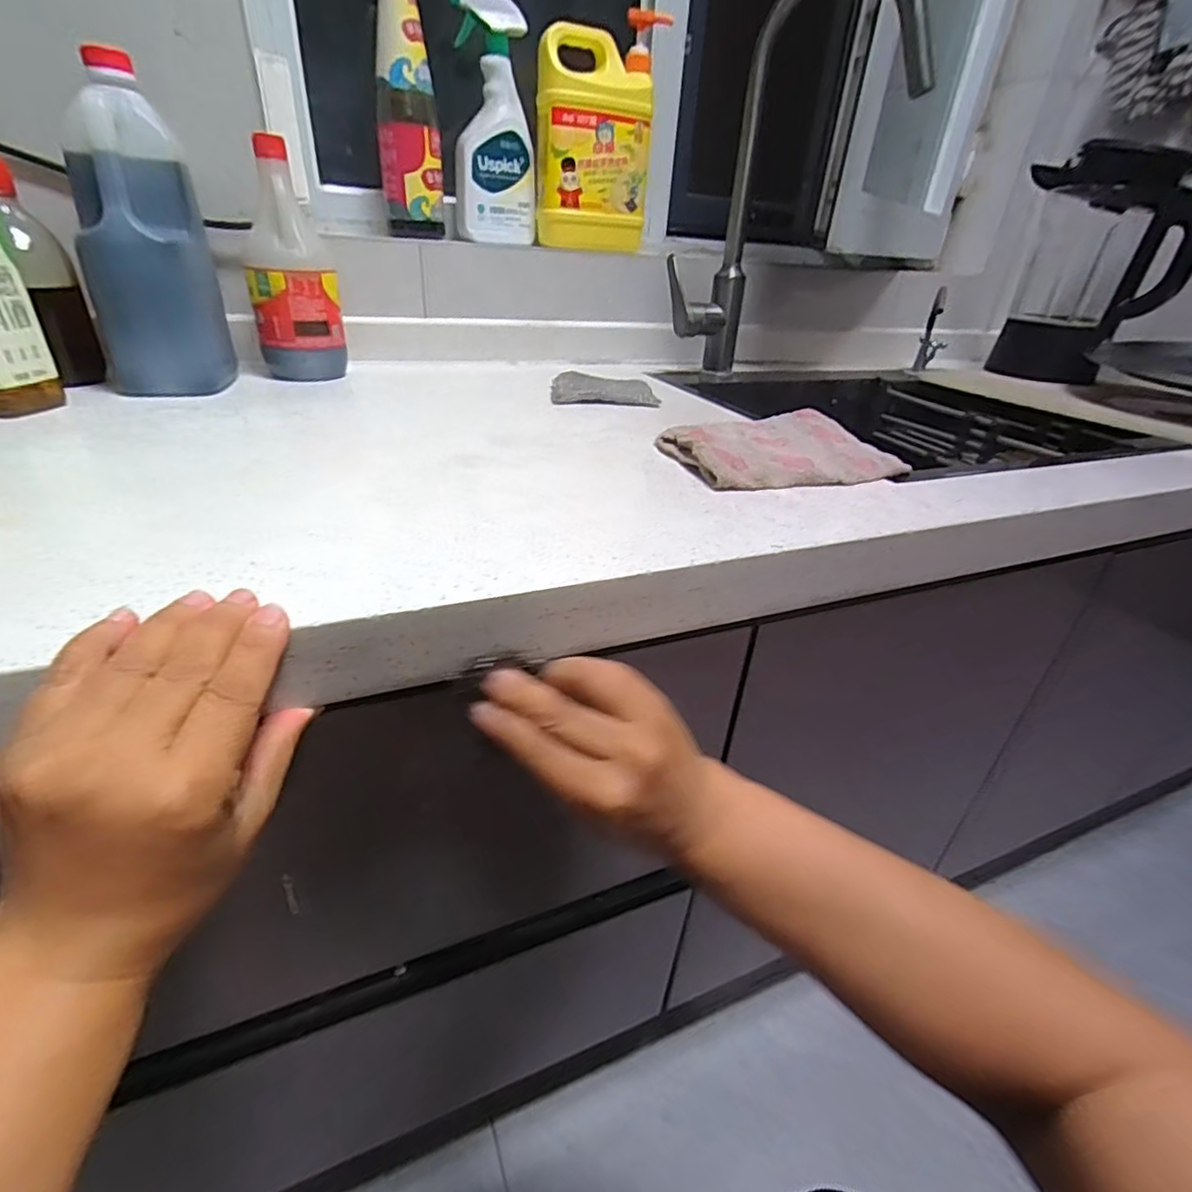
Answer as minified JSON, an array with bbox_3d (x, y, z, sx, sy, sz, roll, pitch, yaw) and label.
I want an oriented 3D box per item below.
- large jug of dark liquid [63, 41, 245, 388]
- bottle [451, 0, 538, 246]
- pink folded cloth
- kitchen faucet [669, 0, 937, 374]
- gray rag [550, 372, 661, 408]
[{"bbox_3d":[-0.407,-0.321,0.538,0.091,0.241,0.124,-10,33,-22],"label":"large jug of dark liquid"},{"bbox_3d":[-0.129,-0.588,0.744,0.096,0.242,0.050,-21,39,-36],"label":"bottle"},{"bbox_3d":[0.152,-0.124,0.493,0.178,0.021,0.124,-8,32,-20],"label":"pink folded cloth"},{"bbox_3d":[0.219,-0.469,0.690,0.252,0.395,0.066,16,32,20],"label":"kitchen faucet"},{"bbox_3d":[0.008,-0.228,0.654,0.114,0.016,0.074,-1,31,-8],"label":"gray rag"}]

